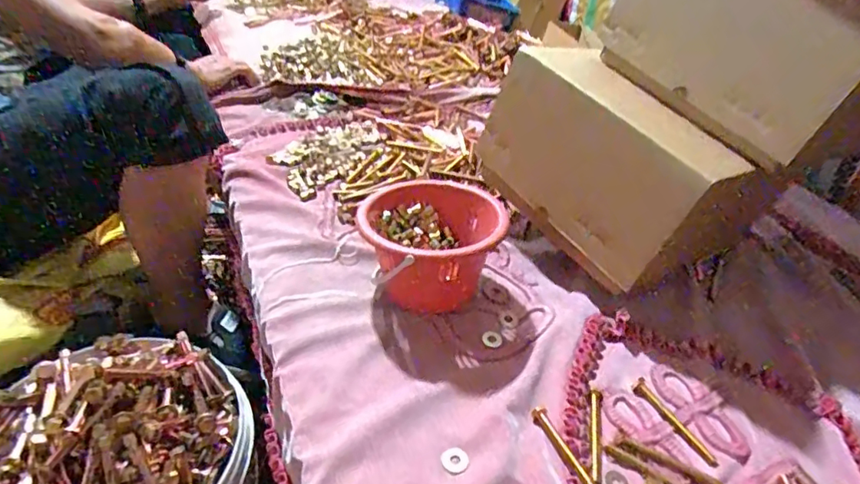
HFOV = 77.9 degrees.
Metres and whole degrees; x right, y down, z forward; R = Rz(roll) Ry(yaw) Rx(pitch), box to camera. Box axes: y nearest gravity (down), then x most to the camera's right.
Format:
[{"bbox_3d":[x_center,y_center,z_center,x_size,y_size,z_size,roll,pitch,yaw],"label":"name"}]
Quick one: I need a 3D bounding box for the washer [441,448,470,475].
[{"bbox_3d":[0.024,0.209,0.506,0.025,0.004,0.026,-22,45,-6],"label":"washer"}]

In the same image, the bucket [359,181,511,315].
[{"bbox_3d":[-0.001,-0.002,0.668,0.163,0.106,0.168,3,39,-3],"label":"bucket"}]

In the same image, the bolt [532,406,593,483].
[{"bbox_3d":[0.134,0.205,0.521,0.016,0.008,0.104,-15,43,-23],"label":"bolt"}]

